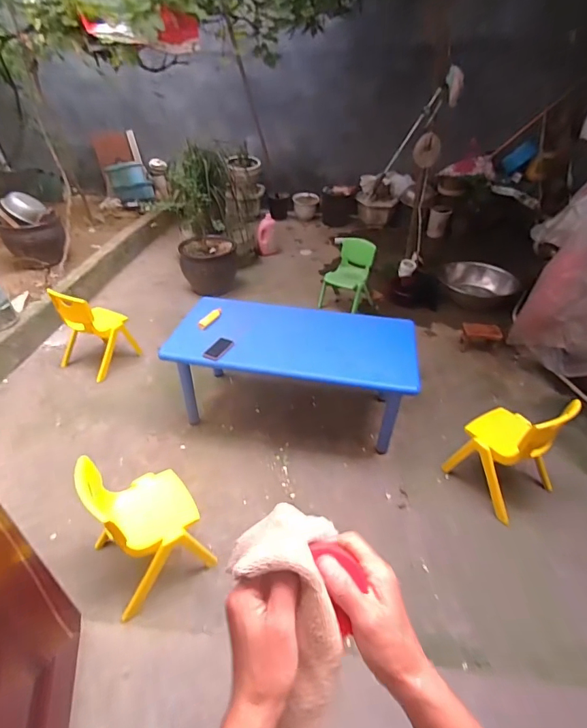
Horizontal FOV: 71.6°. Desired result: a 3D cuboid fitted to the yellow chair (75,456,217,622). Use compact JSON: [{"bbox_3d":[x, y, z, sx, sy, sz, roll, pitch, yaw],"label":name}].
[{"bbox_3d":[-0.512,0.537,1.412,0.355,0.483,0.356,-18,42,-24],"label":"yellow chair"}]

